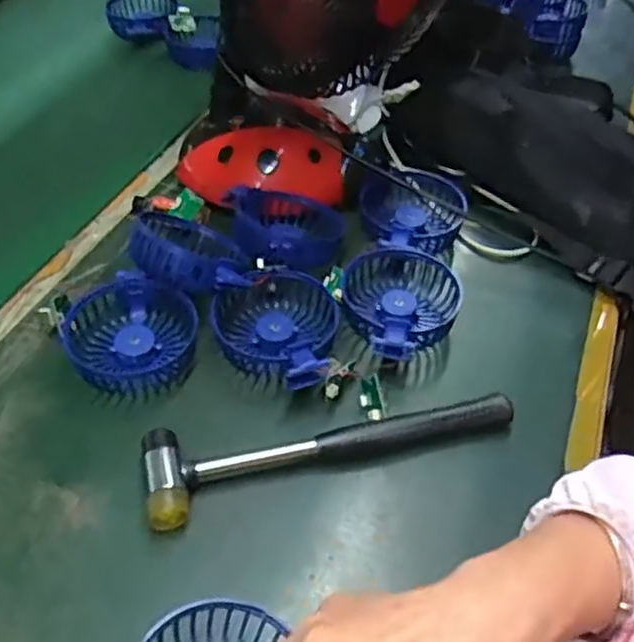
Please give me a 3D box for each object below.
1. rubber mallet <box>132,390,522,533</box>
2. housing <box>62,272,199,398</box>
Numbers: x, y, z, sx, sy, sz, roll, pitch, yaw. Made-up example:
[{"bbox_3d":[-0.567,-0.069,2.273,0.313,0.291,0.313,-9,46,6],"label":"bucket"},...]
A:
[{"bbox_3d":[0.010,0.078,0.462,0.237,0.022,0.058,-11,46,-13],"label":"rubber mallet"},{"bbox_3d":[-0.135,0.006,0.516,0.085,0.030,0.088,1,45,-1],"label":"housing"}]

